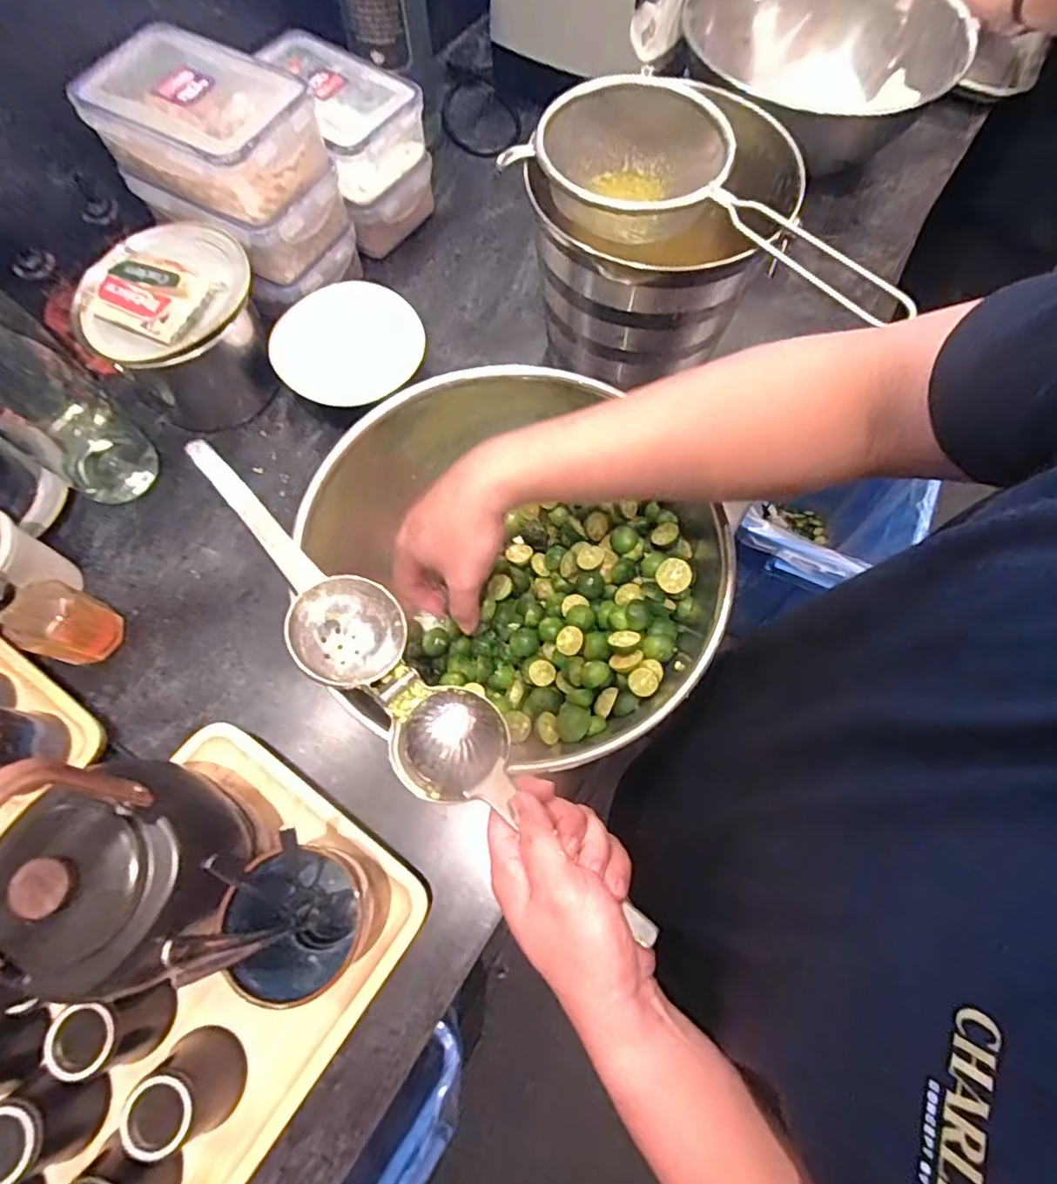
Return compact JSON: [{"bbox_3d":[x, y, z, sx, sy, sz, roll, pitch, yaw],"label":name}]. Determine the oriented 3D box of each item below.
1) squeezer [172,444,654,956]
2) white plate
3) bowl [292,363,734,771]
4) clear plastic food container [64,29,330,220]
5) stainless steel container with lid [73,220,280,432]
[{"bbox_3d":[-0.085,0.064,0.380,0.070,0.064,0.402,-42,78,-14],"label":"squeezer"},{"bbox_3d":[-0.178,-0.248,0.574,0.142,0.010,0.140,15,70,6],"label":"white plate"},{"bbox_3d":[-0.040,-0.026,0.500,0.302,0.116,0.373,-38,74,-13],"label":"bowl"},{"bbox_3d":[-0.285,-0.420,0.533,0.176,0.081,0.135,27,72,10],"label":"clear plastic food container"},{"bbox_3d":[-0.330,-0.255,0.569,0.123,0.124,0.155,32,73,12],"label":"stainless steel container with lid"}]

